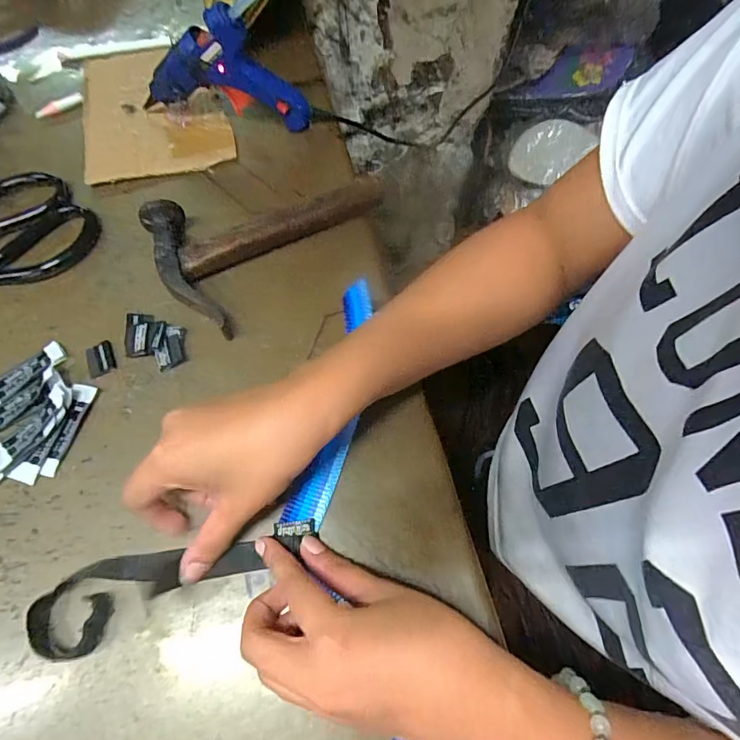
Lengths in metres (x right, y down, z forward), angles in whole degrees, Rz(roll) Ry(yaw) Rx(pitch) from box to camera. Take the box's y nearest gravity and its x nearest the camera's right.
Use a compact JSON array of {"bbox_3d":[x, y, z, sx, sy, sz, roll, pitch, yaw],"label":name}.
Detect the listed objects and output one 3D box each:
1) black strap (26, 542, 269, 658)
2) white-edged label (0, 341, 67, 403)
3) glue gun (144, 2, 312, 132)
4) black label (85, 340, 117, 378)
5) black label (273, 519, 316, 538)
[{"bbox_3d":[-0.125,0.124,0.268,0.122,0.014,0.044,-13,66,-10],"label":"black strap"},{"bbox_3d":[-0.242,0.004,0.322,0.064,0.004,0.020,-38,72,-17],"label":"white-edged label"},{"bbox_3d":[-0.122,-0.247,0.389,0.135,0.091,0.024,4,65,1],"label":"glue gun"},{"bbox_3d":[-0.190,-0.008,0.330,0.018,0.004,0.024,-24,68,-12],"label":"black label"},{"bbox_3d":[-0.046,0.096,0.285,0.025,0.004,0.010,-4,66,-5],"label":"black label"}]

